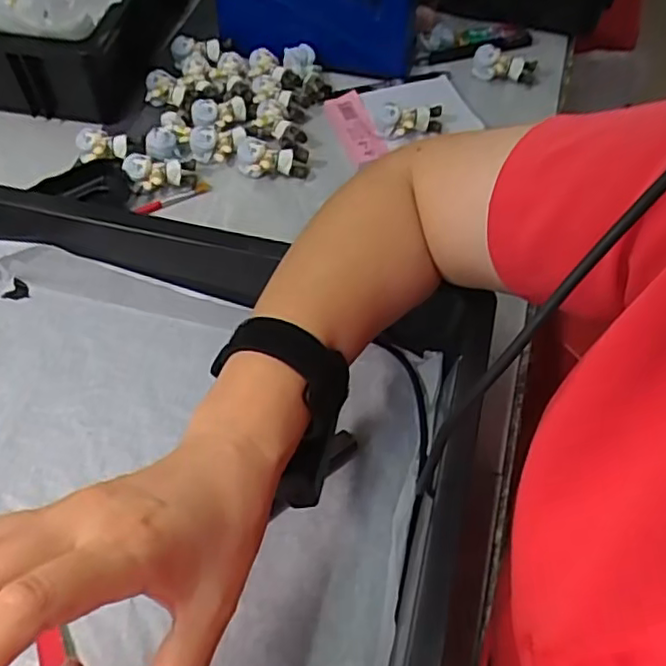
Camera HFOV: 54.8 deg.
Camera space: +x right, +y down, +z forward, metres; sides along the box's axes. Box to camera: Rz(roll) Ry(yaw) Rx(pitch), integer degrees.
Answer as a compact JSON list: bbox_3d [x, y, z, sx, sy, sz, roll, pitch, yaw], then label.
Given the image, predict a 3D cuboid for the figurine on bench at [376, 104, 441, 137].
[{"bbox_3d":[0.070,-0.188,0.570,0.061,0.025,0.026,-8,56,-10],"label":"figurine on bench"}]

